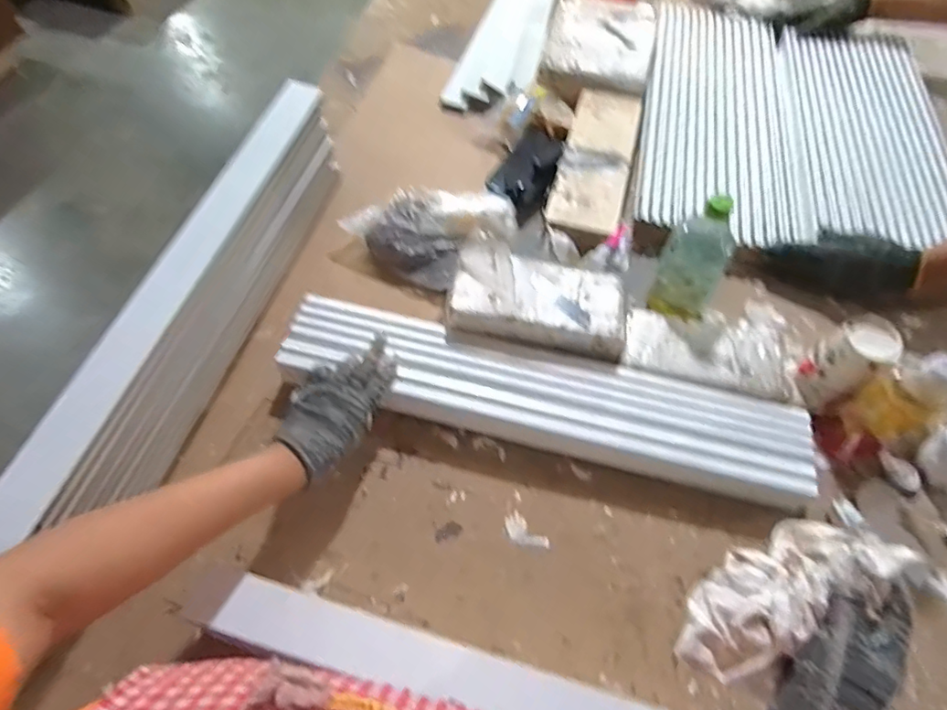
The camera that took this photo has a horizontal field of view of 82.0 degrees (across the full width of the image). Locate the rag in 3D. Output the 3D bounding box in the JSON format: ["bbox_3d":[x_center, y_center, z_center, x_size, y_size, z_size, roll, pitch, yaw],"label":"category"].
[{"bbox_3d":[0.232,0.178,0.414,0.155,0.097,0.066,-25,63,-16],"label":"rag"}]

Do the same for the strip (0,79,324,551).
[{"bbox_3d":[-0.313,-0.093,0.584,0.048,0.019,0.607,23,62,-10],"label":"strip"}]

